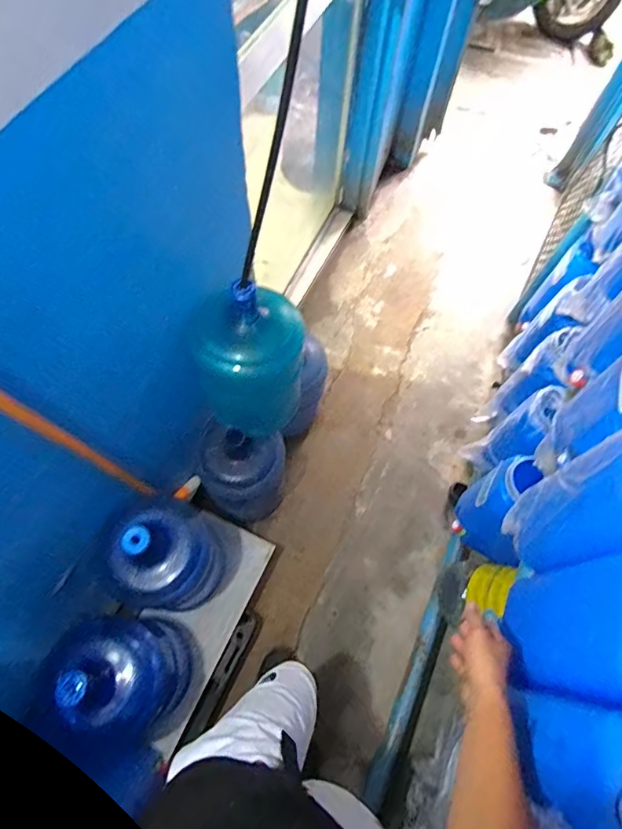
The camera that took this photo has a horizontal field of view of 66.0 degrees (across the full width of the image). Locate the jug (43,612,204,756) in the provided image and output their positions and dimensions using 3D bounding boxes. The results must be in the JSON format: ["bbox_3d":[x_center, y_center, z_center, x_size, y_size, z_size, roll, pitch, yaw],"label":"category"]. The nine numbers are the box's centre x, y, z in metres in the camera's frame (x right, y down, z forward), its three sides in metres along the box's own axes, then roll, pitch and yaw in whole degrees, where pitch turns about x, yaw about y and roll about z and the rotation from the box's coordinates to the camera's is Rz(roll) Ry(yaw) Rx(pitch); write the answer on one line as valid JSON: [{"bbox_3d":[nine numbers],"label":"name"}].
[{"bbox_3d":[-0.410,0.589,1.077,0.254,0.460,0.241,5,66,-1],"label":"jug"}]

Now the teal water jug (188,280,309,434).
[{"bbox_3d":[-0.145,-0.144,1.136,0.247,0.409,0.259,-4,66,-5],"label":"teal water jug"}]

